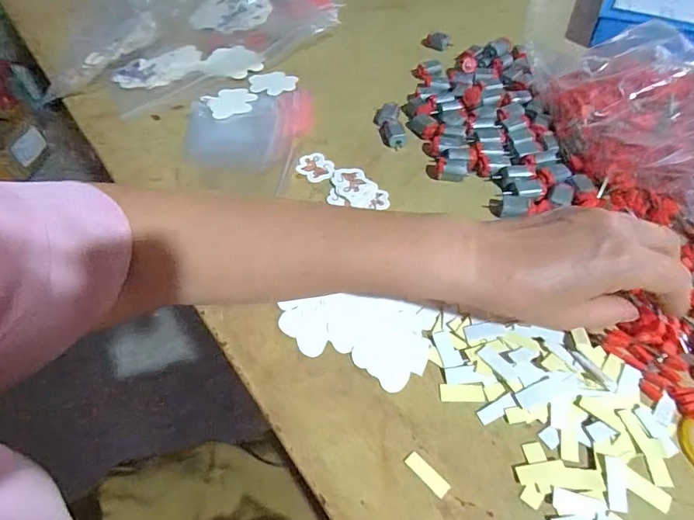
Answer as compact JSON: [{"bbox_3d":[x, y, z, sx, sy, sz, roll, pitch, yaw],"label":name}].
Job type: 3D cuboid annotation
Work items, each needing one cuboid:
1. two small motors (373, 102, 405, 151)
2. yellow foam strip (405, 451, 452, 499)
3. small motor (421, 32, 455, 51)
[{"bbox_3d":[0.045,-0.146,0.466,0.027,0.013,0.064,-5,53,1],"label":"two small motors"},{"bbox_3d":[0.049,0.129,0.263,0.029,0.004,0.009,37,64,27],"label":"yellow foam strip"},{"bbox_3d":[0.118,-0.285,0.571,0.040,0.017,0.023,13,55,14],"label":"small motor"}]

